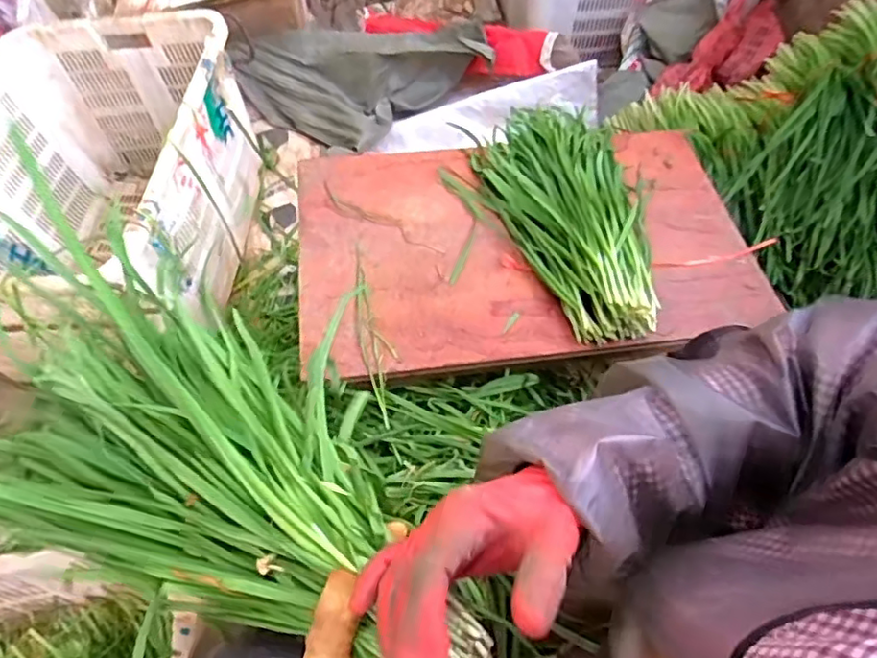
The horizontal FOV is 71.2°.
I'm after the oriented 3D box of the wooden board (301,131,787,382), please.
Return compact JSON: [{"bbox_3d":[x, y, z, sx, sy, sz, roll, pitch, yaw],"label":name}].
[{"bbox_3d":[0.118,-0.123,0.819,0.586,0.028,0.366,-7,56,-4],"label":"wooden board"}]

